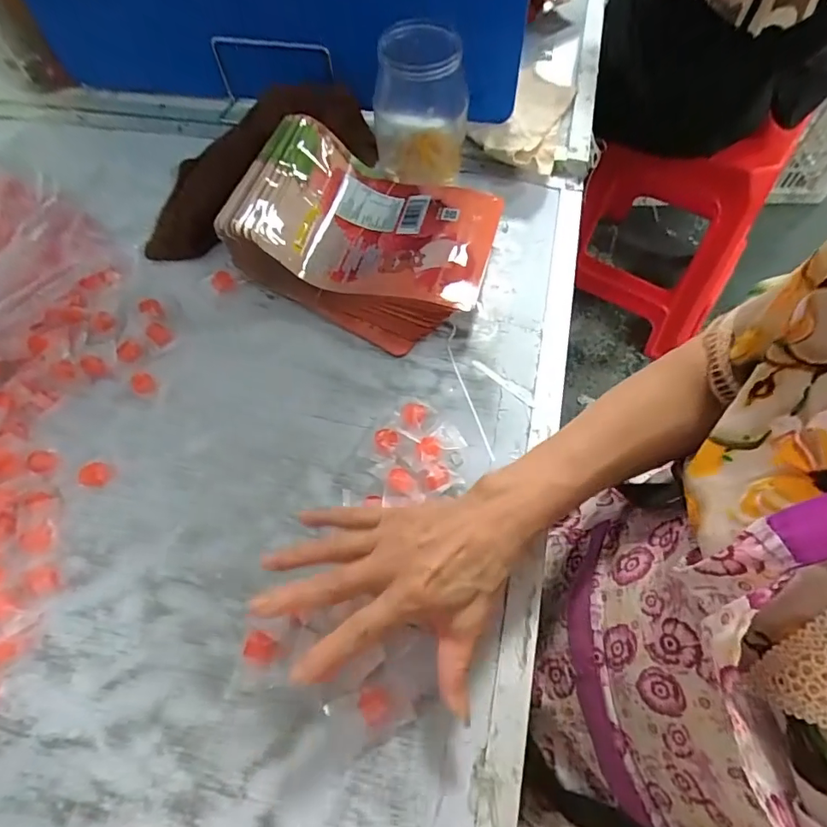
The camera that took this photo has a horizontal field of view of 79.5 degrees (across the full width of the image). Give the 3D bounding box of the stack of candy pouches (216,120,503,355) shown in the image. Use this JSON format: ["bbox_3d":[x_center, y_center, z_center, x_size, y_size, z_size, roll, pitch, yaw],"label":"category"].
[{"bbox_3d":[-0.044,-0.184,0.493,0.239,0.092,0.189,20,65,12],"label":"stack of candy pouches"}]

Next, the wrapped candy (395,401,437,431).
[{"bbox_3d":[0.000,-0.002,0.441,0.029,0.016,0.030,-1,63,1],"label":"wrapped candy"}]

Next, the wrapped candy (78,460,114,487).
[{"bbox_3d":[-0.275,0.053,0.428,0.021,0.011,0.024,23,66,13],"label":"wrapped candy"}]

